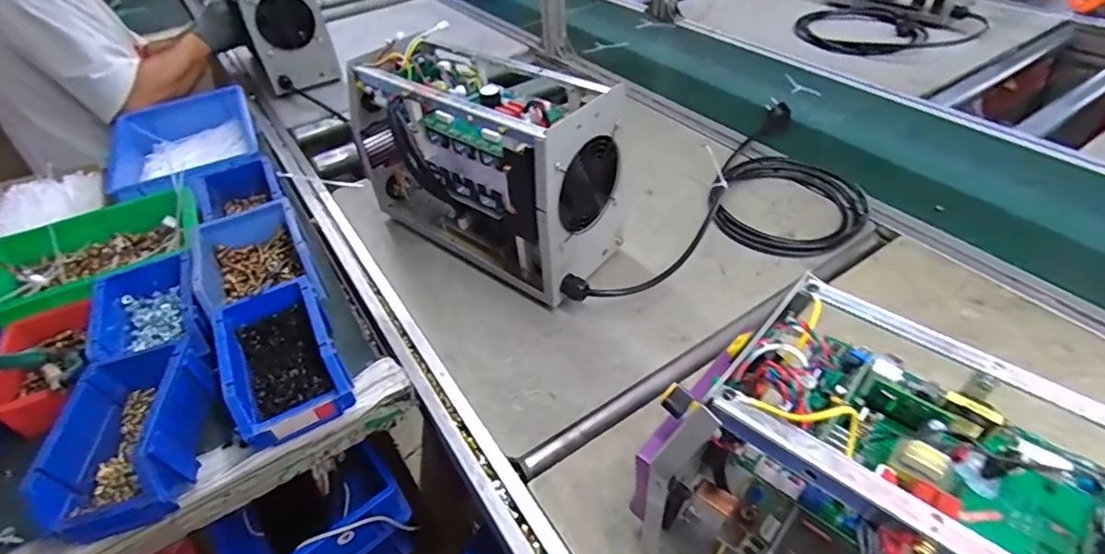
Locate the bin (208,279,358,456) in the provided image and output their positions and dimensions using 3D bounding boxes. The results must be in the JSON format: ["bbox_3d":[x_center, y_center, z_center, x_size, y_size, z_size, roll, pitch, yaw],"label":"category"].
[{"bbox_3d":[-0.273,0.079,0.542,0.098,0.059,0.159,-24,47,-20],"label":"bin"}]

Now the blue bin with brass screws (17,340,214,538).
[{"bbox_3d":[-0.379,0.140,0.484,0.103,0.073,0.163,-10,44,-6],"label":"blue bin with brass screws"}]

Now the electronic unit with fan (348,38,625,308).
[{"bbox_3d":[-0.093,-0.145,0.695,0.384,0.244,0.153,28,52,29],"label":"electronic unit with fan"}]

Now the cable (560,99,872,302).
[{"bbox_3d":[0.282,-0.089,0.725,0.227,0.043,0.561,28,53,30],"label":"cable"}]

